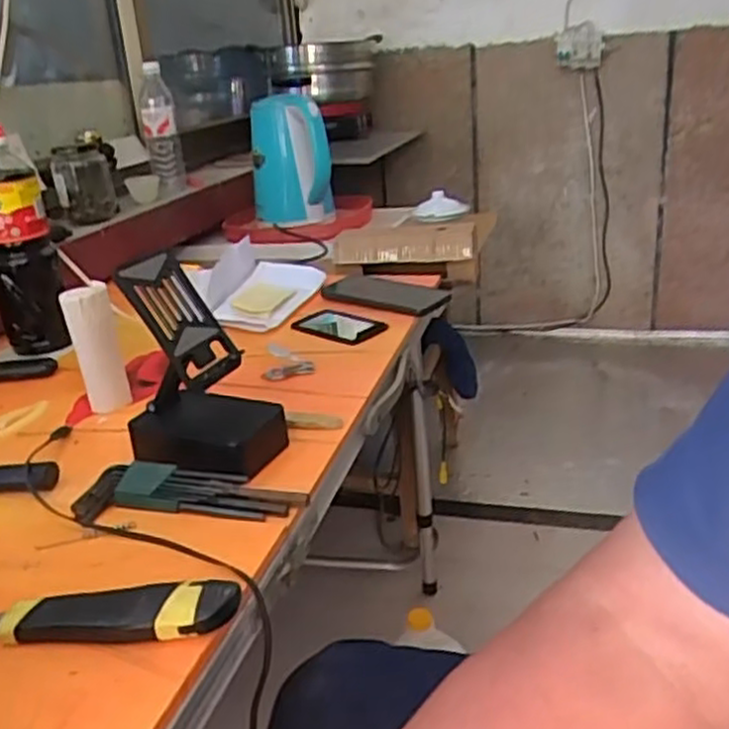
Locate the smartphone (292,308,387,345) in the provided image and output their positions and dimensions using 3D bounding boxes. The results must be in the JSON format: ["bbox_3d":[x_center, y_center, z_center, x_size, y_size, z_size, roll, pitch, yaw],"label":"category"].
[{"bbox_3d":[-0.029,-0.047,0.902,0.117,0.009,0.065,17,31,41],"label":"smartphone"}]

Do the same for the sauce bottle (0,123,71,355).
[{"bbox_3d":[-0.407,-0.139,0.890,0.079,0.247,0.063,-15,25,-25],"label":"sauce bottle"}]

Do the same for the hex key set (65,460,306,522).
[{"bbox_3d":[-0.137,0.095,0.587,0.184,0.022,0.051,0,23,10],"label":"hex key set"}]

